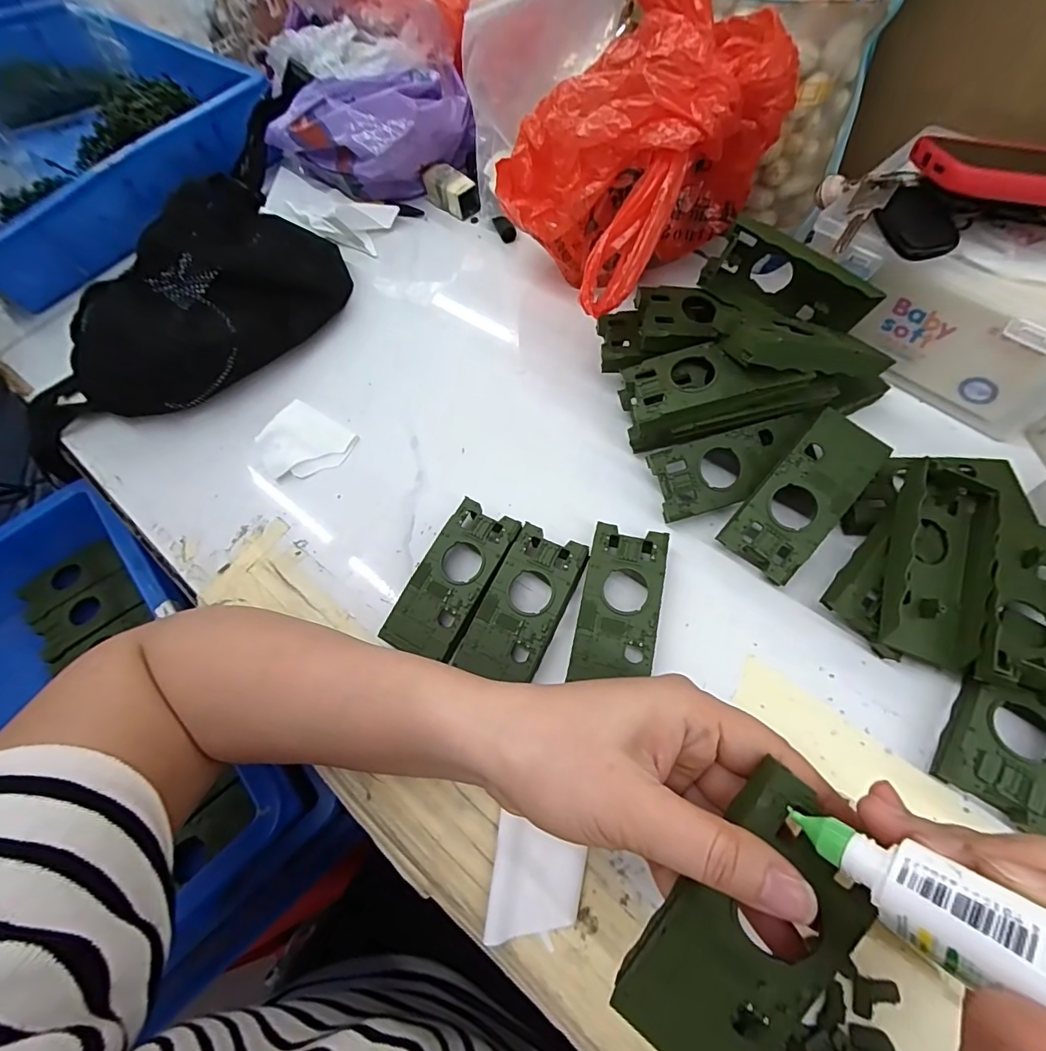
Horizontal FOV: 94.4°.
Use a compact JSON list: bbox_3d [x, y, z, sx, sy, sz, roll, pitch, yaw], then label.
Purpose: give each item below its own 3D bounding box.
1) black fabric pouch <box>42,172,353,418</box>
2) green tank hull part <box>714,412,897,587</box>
[{"bbox_3d":[-0.266,-0.185,0.401,0.115,0.096,0.253,35,72,21],"label":"black fabric pouch"},{"bbox_3d":[0.168,-0.019,0.288,0.045,0.013,0.103,41,89,23],"label":"green tank hull part"}]

